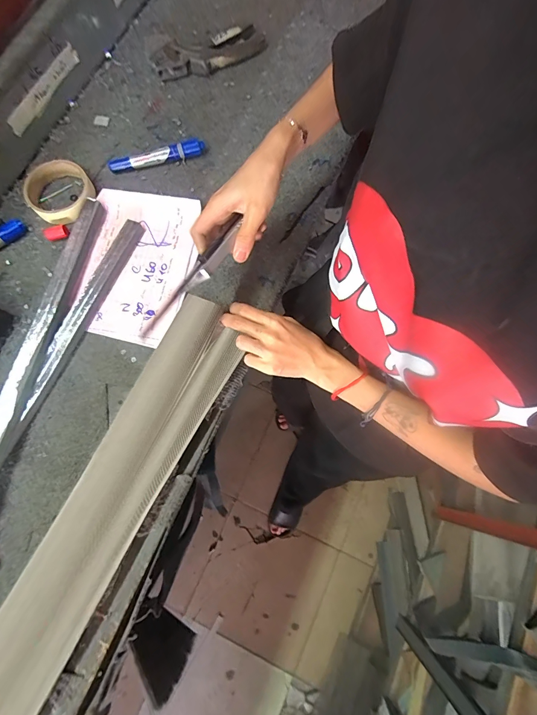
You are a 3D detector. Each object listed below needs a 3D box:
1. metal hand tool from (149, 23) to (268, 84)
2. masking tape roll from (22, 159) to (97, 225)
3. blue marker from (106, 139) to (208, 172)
[{"bbox_3d":[-0.089,-0.467,0.528,0.172,0.027,0.064,-13,76,-4],"label":"metal hand tool"},{"bbox_3d":[-0.286,-0.228,0.471,0.083,0.022,0.090,0,75,0],"label":"masking tape roll"},{"bbox_3d":[-0.158,-0.286,0.487,0.134,0.024,0.016,-13,76,-4],"label":"blue marker"}]

